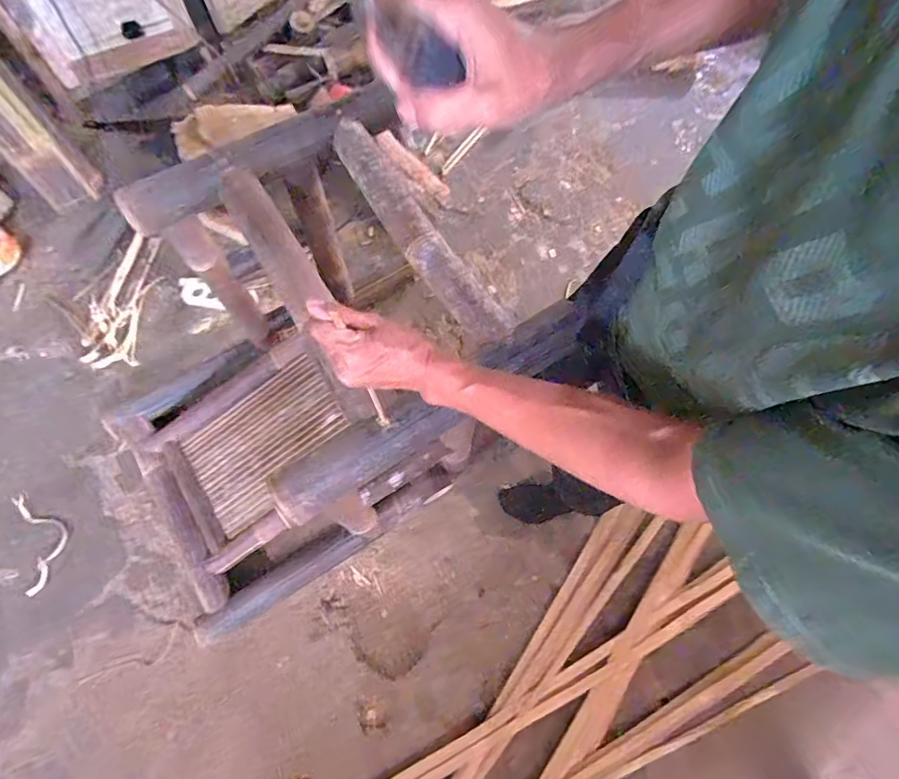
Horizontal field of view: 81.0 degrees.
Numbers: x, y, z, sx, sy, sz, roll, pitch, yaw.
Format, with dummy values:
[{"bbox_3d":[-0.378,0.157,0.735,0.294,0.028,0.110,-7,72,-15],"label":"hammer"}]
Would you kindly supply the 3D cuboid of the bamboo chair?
[{"bbox_3d":[-0.309,-0.005,1.007,0.769,0.580,0.591,-30,72,-12],"label":"bamboo chair"}]

